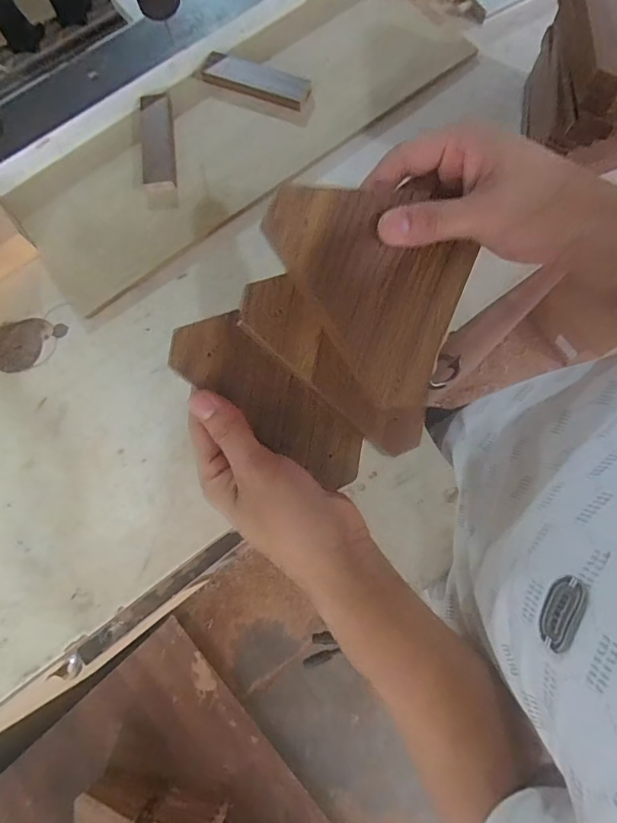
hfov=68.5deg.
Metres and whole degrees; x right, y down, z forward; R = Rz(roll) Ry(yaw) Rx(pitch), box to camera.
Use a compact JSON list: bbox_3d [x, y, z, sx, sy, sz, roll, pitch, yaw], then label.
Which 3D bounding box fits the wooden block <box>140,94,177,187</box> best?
[{"bbox_3d":[-0.158,-0.280,0.474,0.034,0.007,0.108,-7,78,-1],"label":"wooden block"}]

